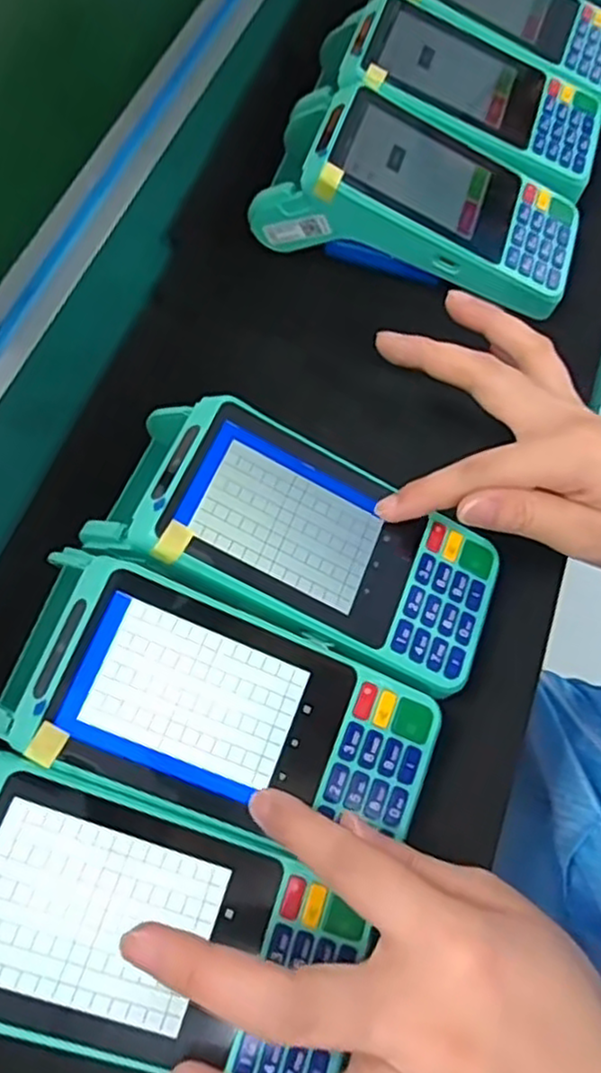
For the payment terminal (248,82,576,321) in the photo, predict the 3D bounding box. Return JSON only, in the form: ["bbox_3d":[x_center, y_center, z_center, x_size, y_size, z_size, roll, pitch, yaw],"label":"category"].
[{"bbox_3d":[0.065,-0.182,0.386,0.166,0.064,0.076,17,67,5],"label":"payment terminal"}]

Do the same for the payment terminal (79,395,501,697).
[{"bbox_3d":[0.001,0.006,0.306,0.162,0.051,0.077,25,68,-4],"label":"payment terminal"}]

